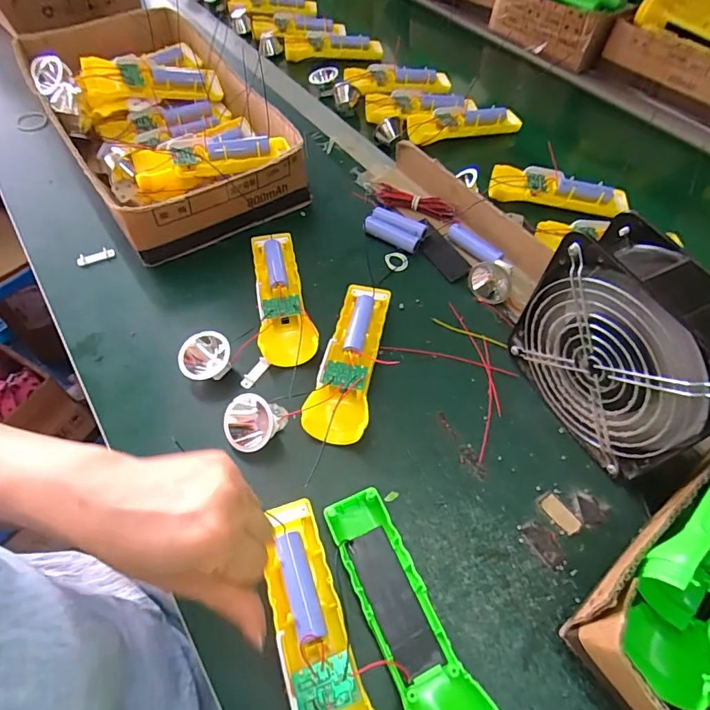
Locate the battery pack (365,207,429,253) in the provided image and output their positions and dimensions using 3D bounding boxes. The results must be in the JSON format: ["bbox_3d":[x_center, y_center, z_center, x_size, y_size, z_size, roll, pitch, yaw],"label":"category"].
[{"bbox_3d":[0.045,-0.141,0.505,0.064,0.017,0.036,22,59,14],"label":"battery pack"}]

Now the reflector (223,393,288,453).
[{"bbox_3d":[-0.078,0.056,0.365,0.047,0.040,0.038,-21,59,-13],"label":"reflector"}]

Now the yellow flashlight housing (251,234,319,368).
[{"bbox_3d":[-0.071,-0.062,0.446,0.049,0.032,0.160,-9,57,-6],"label":"yellow flashlight housing"}]

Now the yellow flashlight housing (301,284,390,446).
[{"bbox_3d":[-0.004,0.001,0.406,0.048,0.034,0.161,8,57,6],"label":"yellow flashlight housing"}]

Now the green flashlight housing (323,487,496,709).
[{"bbox_3d":[0.029,0.170,0.297,0.047,0.026,0.162,-22,59,-14],"label":"green flashlight housing"}]

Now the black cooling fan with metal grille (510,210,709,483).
[{"bbox_3d":[0.198,0.001,0.337,0.063,0.148,0.145,-25,60,-16],"label":"black cooling fan with metal grille"}]

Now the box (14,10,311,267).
[{"bbox_3d":[-0.240,-0.292,0.563,0.219,0.087,0.410,-29,61,-18],"label":"box"}]

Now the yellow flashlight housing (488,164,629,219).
[{"bbox_3d":[0.244,-0.200,0.549,0.157,0.022,0.049,9,57,6],"label":"yellow flashlight housing"}]

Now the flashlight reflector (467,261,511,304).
[{"bbox_3d":[0.135,-0.075,0.452,0.044,0.021,0.043,13,91,-16],"label":"flashlight reflector"}]

